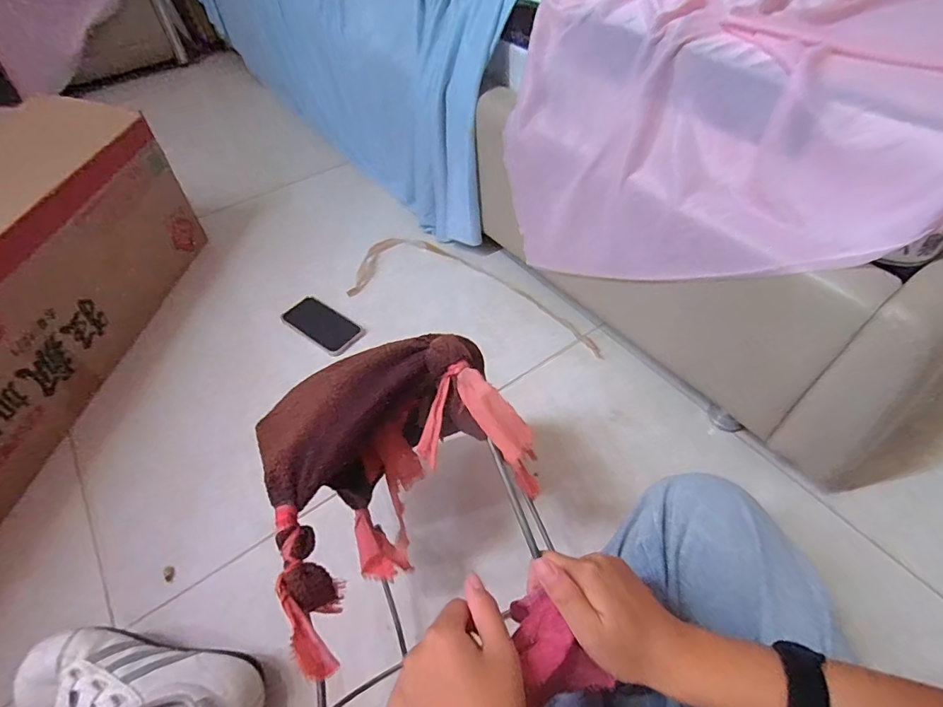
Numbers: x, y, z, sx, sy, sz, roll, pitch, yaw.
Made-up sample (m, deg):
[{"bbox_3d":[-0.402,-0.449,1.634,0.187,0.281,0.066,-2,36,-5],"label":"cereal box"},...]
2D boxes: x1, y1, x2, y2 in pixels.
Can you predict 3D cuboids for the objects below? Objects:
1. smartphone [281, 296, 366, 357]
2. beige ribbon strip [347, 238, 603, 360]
[{"bbox_3d":[-0.270,-0.053,0.888,0.161,0.015,0.080,25,55,27],"label":"smartphone"},{"bbox_3d":[0.015,-0.126,0.944,0.496,0.018,0.186,15,57,12],"label":"beige ribbon strip"}]

